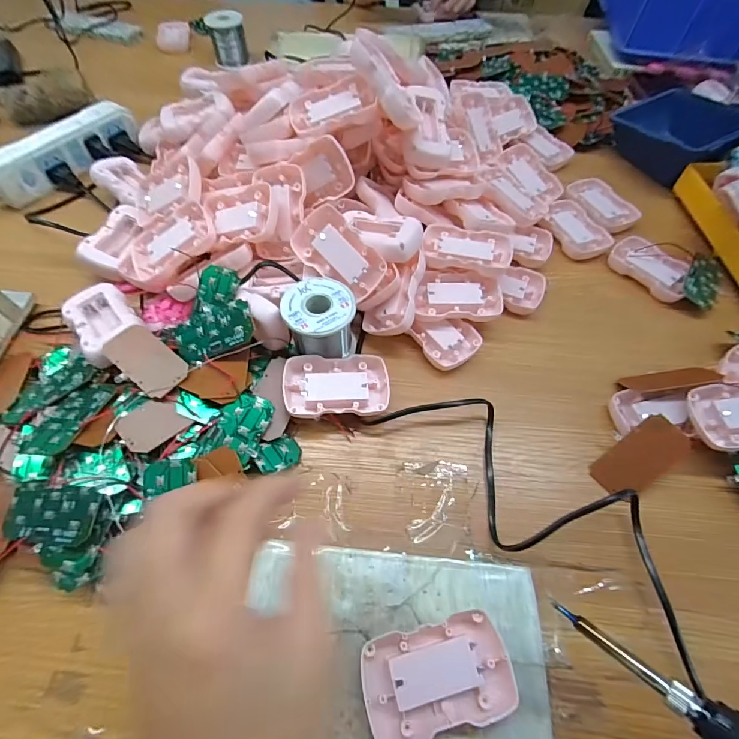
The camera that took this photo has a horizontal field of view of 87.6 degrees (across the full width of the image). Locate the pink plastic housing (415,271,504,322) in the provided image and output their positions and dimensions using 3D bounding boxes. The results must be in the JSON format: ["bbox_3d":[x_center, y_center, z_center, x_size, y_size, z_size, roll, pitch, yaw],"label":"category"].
[{"bbox_3d":[0.088,-0.072,0.383,0.082,0.027,0.049,3,60,0],"label":"pink plastic housing"}]

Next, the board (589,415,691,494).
[{"bbox_3d":[0.220,0.071,0.312,0.076,0.006,0.036,-41,70,0],"label":"board"}]

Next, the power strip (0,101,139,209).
[{"bbox_3d":[-0.388,-0.280,0.496,0.037,0.056,0.195,39,66,20],"label":"power strip"}]

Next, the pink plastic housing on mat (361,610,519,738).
[{"bbox_3d":[0.041,0.189,0.238,0.087,0.018,0.053,-11,60,-7],"label":"pink plastic housing on mat"}]

